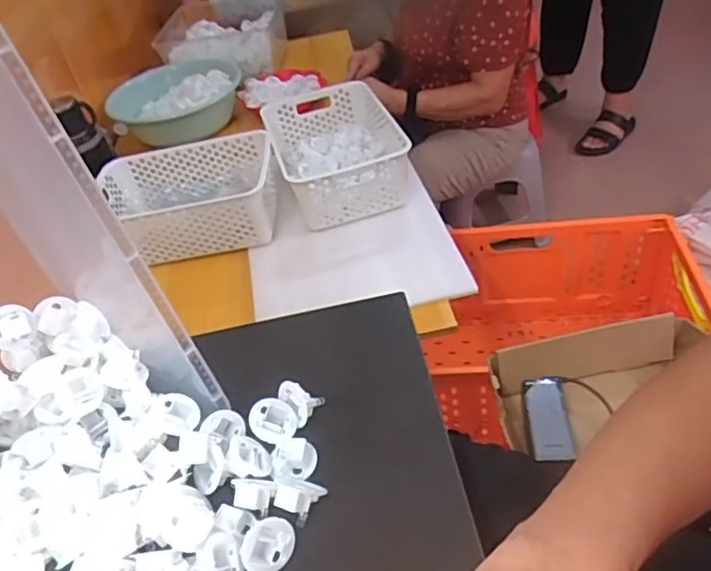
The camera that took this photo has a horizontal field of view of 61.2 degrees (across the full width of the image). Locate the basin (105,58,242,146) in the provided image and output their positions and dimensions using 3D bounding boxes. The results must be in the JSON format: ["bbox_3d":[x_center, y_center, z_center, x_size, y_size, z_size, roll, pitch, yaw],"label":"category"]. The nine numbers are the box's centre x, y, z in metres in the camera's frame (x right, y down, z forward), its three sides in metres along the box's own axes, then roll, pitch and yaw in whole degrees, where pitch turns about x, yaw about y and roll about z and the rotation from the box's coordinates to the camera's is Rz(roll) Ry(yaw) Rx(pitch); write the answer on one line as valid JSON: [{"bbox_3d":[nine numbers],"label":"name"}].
[{"bbox_3d":[-0.415,-0.429,1.417,0.297,0.108,0.266,-11,42,0],"label":"basin"}]

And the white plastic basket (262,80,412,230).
[{"bbox_3d":[-0.039,-0.250,1.102,0.206,0.123,0.320,-18,42,-8],"label":"white plastic basket"}]

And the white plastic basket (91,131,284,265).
[{"bbox_3d":[-0.292,-0.154,1.054,0.314,0.107,0.212,-11,42,0],"label":"white plastic basket"}]

